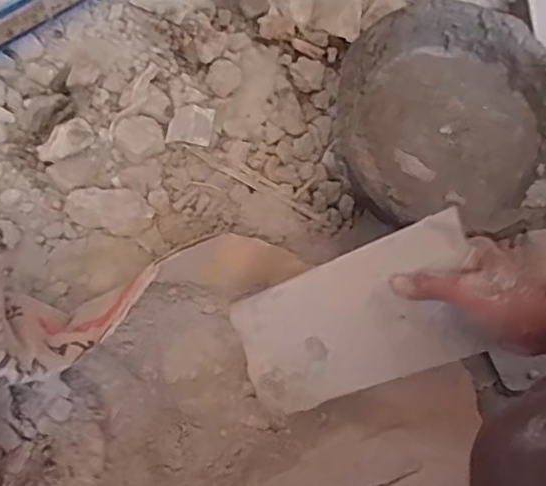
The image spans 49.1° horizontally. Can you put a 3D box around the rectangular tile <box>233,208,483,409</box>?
[{"bbox_3d":[0.070,0.073,0.527,0.240,0.013,0.123,-27,97,30],"label":"rectangular tile"}]

